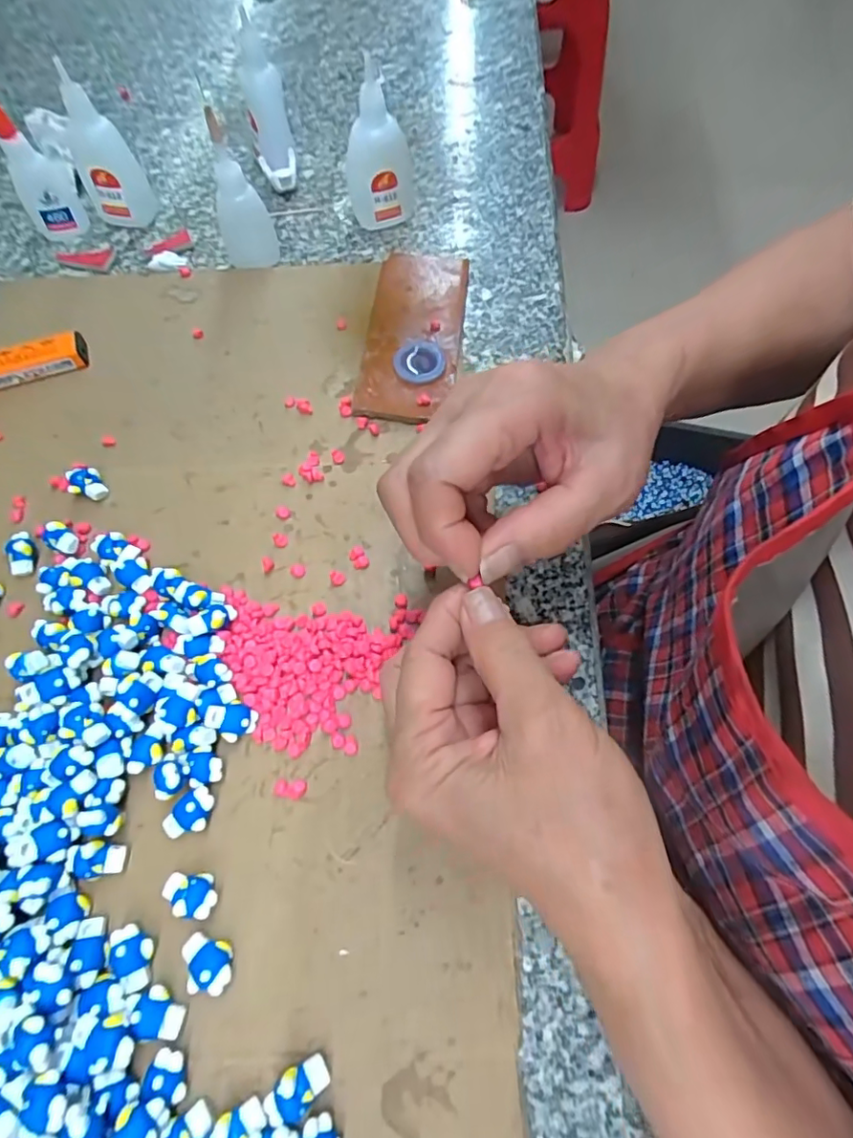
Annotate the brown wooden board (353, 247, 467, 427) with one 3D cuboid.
[{"bbox_3d":[-0.008,-0.151,0.342,0.056,0.015,0.137,5,66,4],"label":"brown wooden board"}]

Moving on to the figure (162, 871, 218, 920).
[{"bbox_3d":[-0.094,0.129,0.215,0.022,0.009,0.014,3,66,3],"label":"figure"}]

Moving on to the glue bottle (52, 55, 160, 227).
[{"bbox_3d":[-0.220,-0.281,0.368,0.040,0.085,0.023,-26,67,-9],"label":"glue bottle"}]

